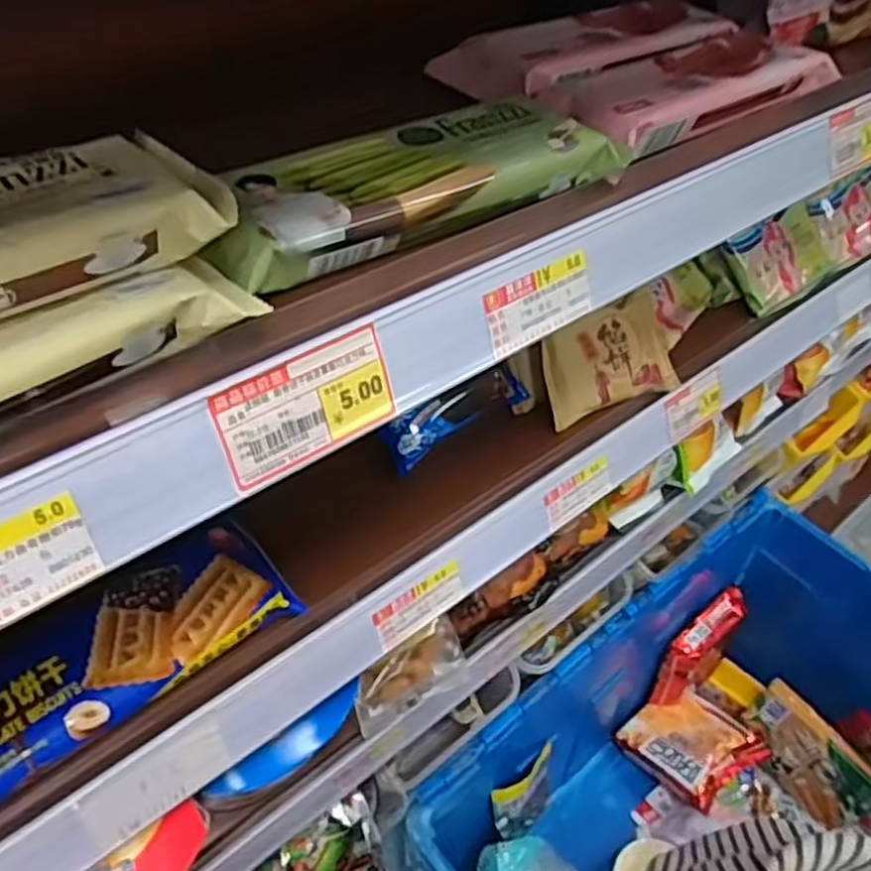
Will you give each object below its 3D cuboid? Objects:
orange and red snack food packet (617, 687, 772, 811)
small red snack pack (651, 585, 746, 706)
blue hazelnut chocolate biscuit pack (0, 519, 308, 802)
[{"bbox_3d":[0.311,0.374,0.967,0.126,0.041,0.146,-32,38,-23],"label":"orange and red snack food packet"},{"bbox_3d":[0.333,0.265,0.986,0.127,0.109,0.040,-31,57,-32],"label":"small red snack pack"},{"bbox_3d":[-0.166,0.114,0.373,0.208,0.018,0.069,-29,56,-30],"label":"blue hazelnut chocolate biscuit pack"}]

